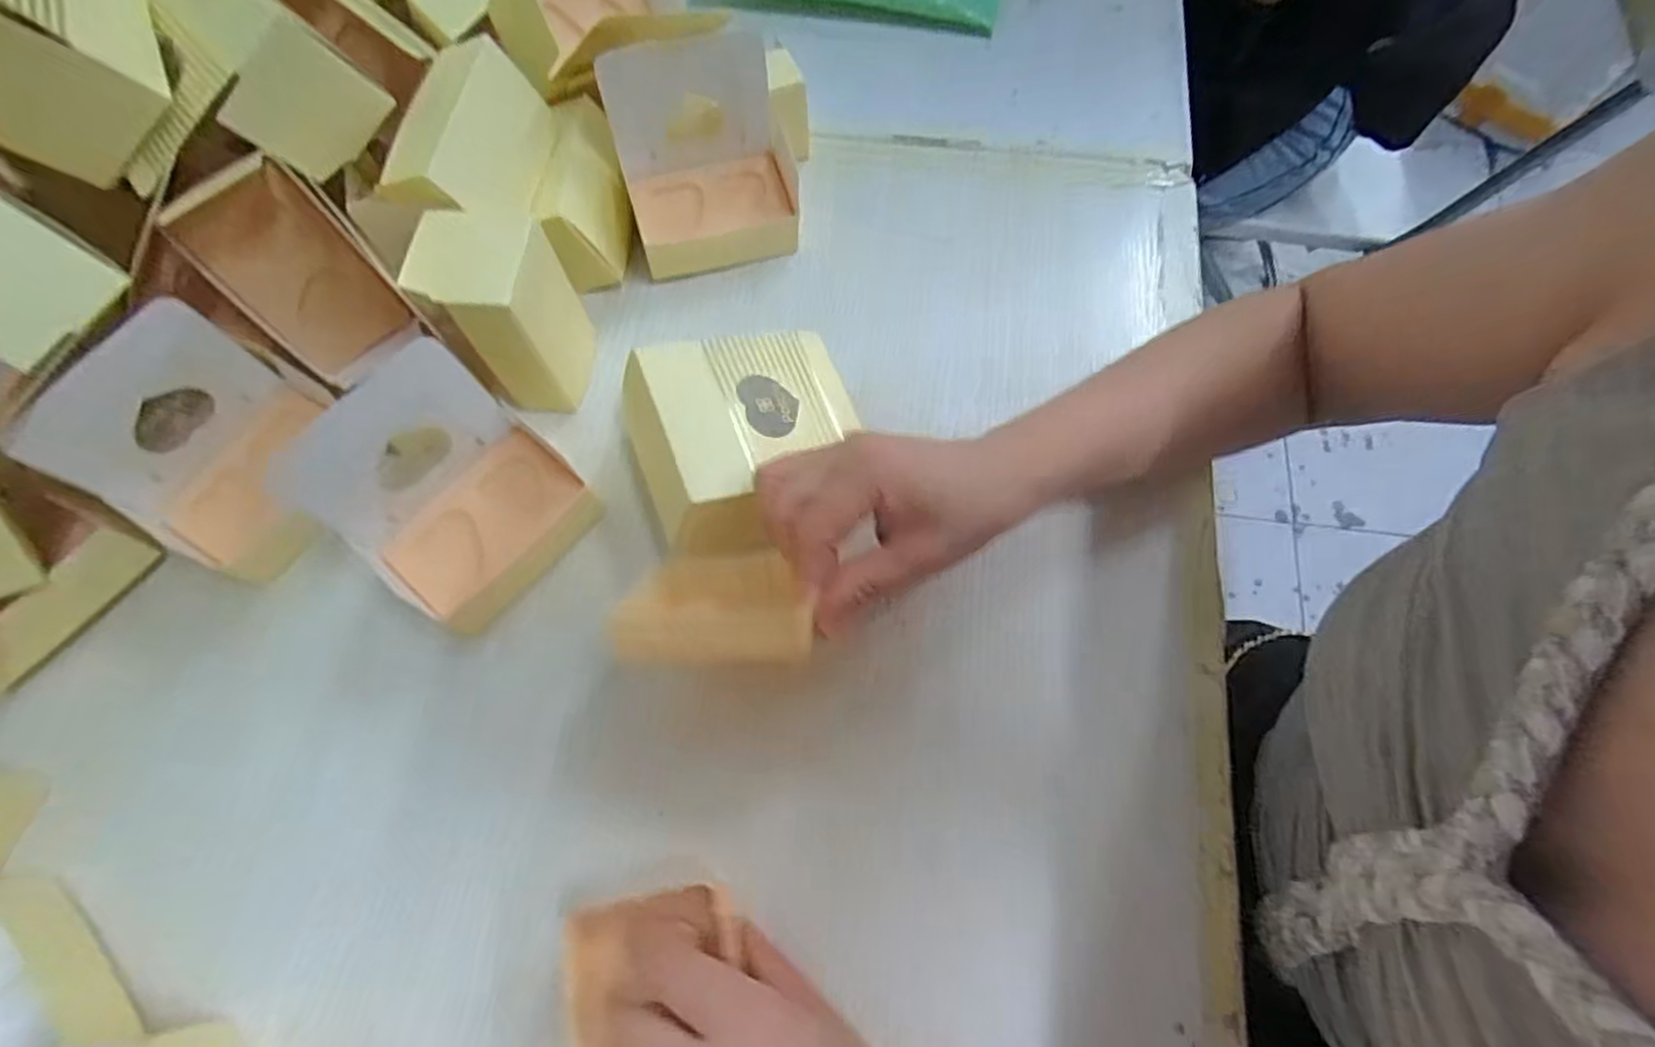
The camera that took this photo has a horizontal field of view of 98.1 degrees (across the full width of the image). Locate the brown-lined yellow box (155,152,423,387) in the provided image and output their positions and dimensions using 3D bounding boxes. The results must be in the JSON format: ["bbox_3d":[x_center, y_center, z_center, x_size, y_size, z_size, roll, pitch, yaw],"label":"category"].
[{"bbox_3d":[-0.267,-0.126,0.367,0.062,0.104,0.020,-42,46,-12],"label":"brown-lined yellow box"}]

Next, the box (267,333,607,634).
[{"bbox_3d":[-0.189,-0.016,0.357,0.102,0.089,0.100,38,74,16],"label":"box"}]

